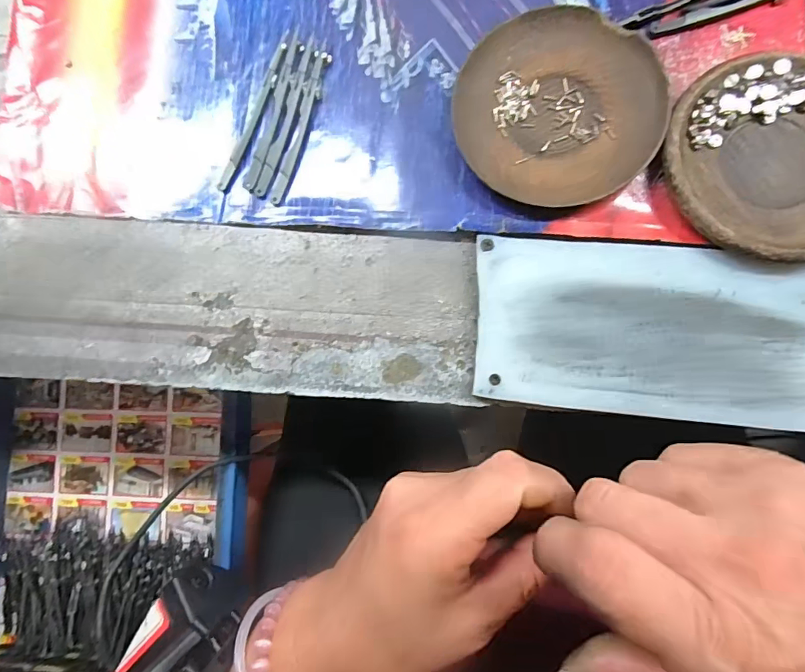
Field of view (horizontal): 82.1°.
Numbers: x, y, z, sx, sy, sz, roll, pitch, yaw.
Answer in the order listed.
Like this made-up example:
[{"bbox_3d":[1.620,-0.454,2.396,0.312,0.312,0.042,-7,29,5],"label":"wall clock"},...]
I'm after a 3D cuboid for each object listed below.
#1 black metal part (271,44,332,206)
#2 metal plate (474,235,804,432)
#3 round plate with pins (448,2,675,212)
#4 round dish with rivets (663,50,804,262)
[{"bbox_3d":[-0.062,-0.130,0.286,0.009,0.004,0.101,16,88,7],"label":"black metal part"},{"bbox_3d":[0.139,-0.004,0.252,0.194,0.007,0.093,5,86,6],"label":"metal plate"},{"bbox_3d":[0.087,-0.130,0.265,0.108,0.016,0.110,0,86,6],"label":"round plate with pins"},{"bbox_3d":[0.199,-0.094,0.247,0.106,0.018,0.111,0,86,6],"label":"round dish with rivets"}]

